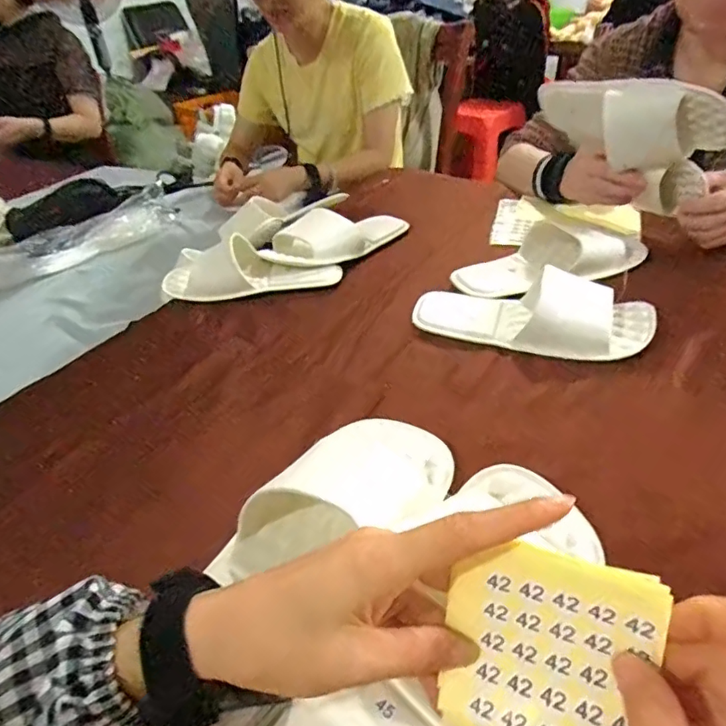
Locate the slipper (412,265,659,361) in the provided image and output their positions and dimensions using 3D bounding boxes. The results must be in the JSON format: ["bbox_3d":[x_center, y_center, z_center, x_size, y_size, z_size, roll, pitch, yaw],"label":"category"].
[{"bbox_3d":[0.174,-0.060,0.565,0.242,0.052,0.100,12,41,21],"label":"slipper"}]

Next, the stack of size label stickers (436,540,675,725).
[{"bbox_3d":[0.078,0.124,0.229,0.083,0.086,0.007,7,0,28],"label":"stack of size label stickers"}]

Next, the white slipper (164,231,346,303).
[{"bbox_3d":[-0.142,-0.123,0.682,0.219,0.055,0.083,-11,38,-8],"label":"white slipper"}]

